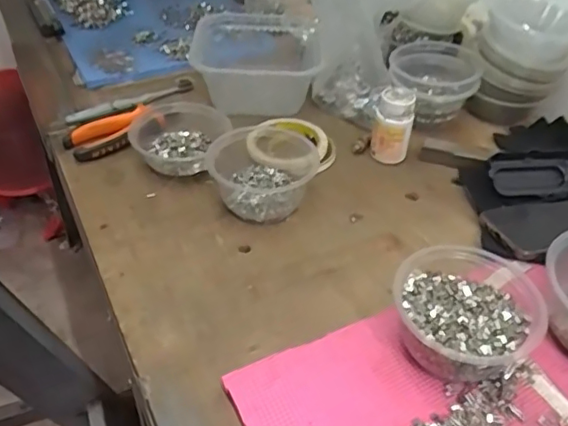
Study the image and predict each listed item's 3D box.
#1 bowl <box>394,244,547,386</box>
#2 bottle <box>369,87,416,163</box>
[{"bbox_3d":[0.146,0.087,0.469,0.108,0.069,0.105,2,41,-2],"label":"bowl"},{"bbox_3d":[0.129,-0.100,0.679,0.045,0.085,0.039,10,43,11],"label":"bottle"}]

